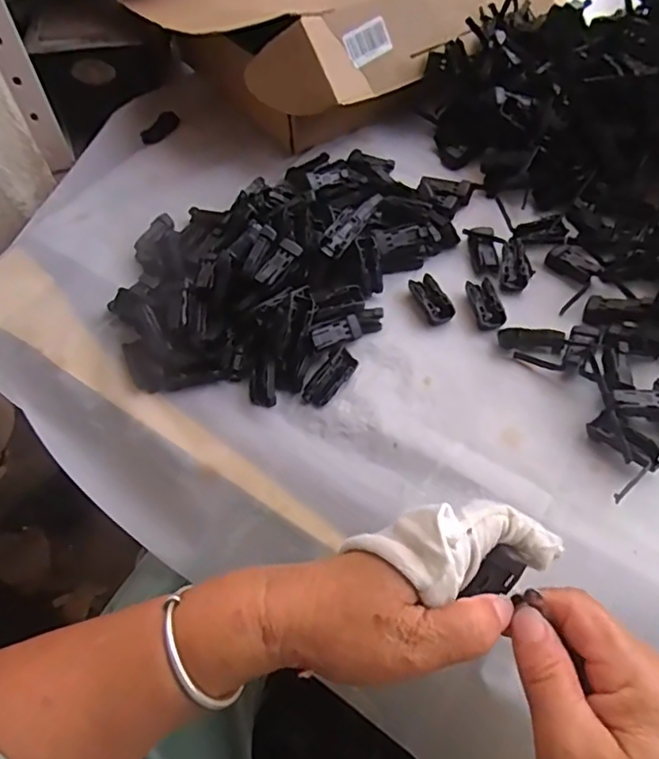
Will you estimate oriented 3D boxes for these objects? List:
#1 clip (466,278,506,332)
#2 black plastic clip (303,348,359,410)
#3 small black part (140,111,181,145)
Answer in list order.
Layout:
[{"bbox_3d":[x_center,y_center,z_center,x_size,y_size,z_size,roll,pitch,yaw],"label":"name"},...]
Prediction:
[{"bbox_3d":[0.126,-0.061,0.472,0.022,0.009,0.046,-10,56,-4],"label":"clip"},{"bbox_3d":[0.002,-0.002,0.437,0.018,0.011,0.048,35,64,23],"label":"black plastic clip"},{"bbox_3d":[-0.183,-0.273,0.638,0.023,0.006,0.056,34,63,-2],"label":"small black part"}]

